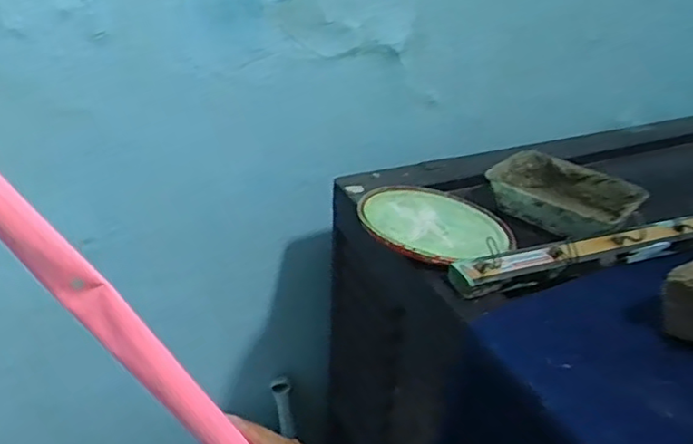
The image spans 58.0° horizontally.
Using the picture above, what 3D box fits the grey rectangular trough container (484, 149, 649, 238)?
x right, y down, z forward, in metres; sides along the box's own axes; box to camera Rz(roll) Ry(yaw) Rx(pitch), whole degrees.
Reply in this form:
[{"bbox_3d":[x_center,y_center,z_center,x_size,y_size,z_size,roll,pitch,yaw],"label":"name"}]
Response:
[{"bbox_3d":[0.258,-0.030,0.749,0.108,0.056,0.162,-25,36,-37],"label":"grey rectangular trough container"}]

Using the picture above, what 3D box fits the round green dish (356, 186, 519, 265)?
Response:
[{"bbox_3d":[0.100,0.002,0.704,0.168,0.015,0.159,11,28,-6],"label":"round green dish"}]

